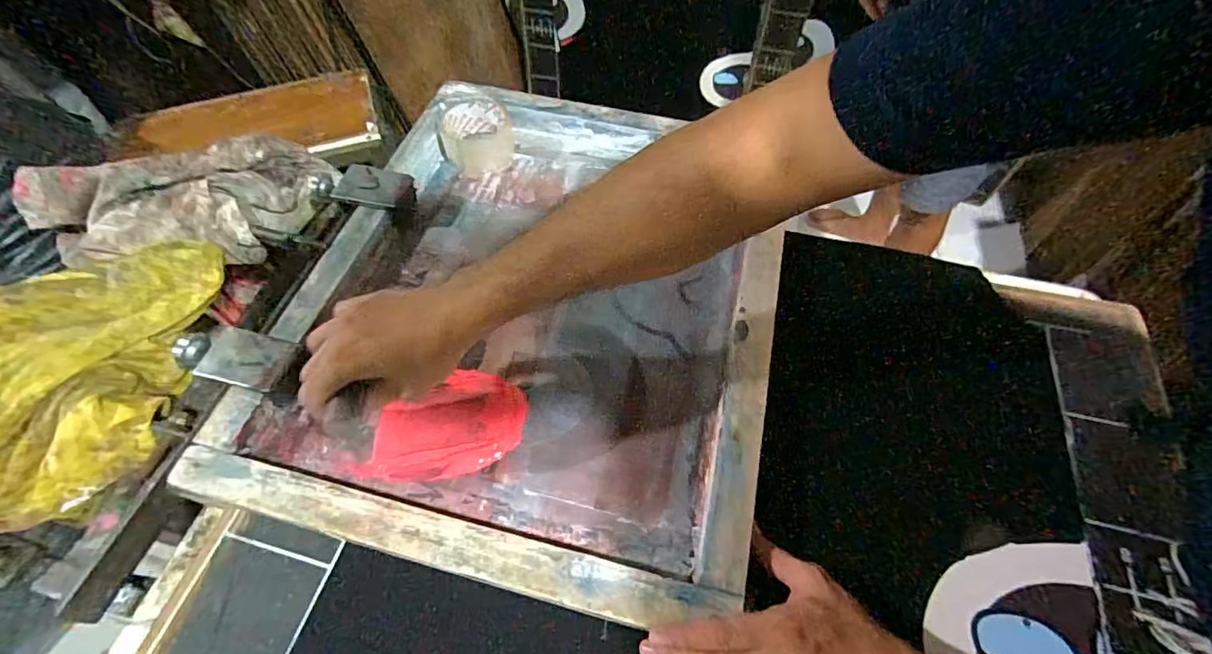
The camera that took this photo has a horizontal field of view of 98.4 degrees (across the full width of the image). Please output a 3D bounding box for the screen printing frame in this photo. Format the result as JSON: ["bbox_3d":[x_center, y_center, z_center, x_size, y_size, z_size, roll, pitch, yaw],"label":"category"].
[{"bbox_3d":[-0.068,-0.043,0.549,0.468,0.051,0.557,12,60,8],"label":"screen printing frame"}]

